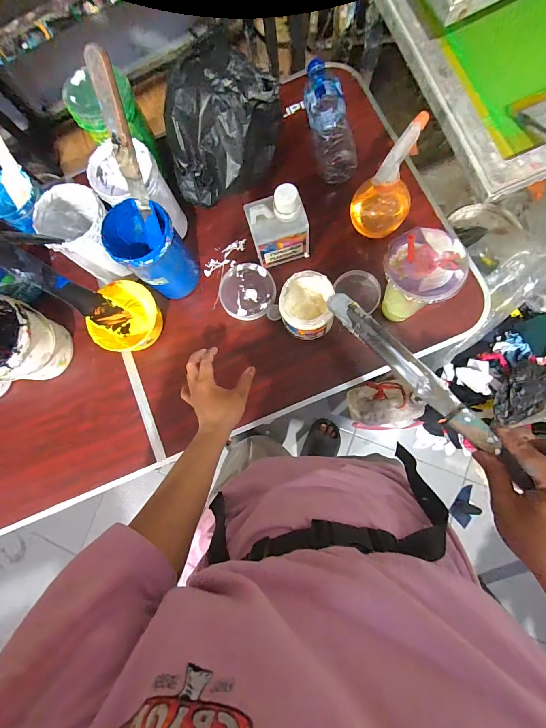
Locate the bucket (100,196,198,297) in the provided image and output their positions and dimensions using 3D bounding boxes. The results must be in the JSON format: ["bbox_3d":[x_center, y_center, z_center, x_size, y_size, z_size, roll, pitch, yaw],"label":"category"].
[{"bbox_3d":[-0.181,-0.174,0.509,0.096,0.150,0.088,-1,83,6],"label":"bucket"}]

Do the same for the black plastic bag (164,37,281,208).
[{"bbox_3d":[-0.074,-0.344,0.487,0.174,0.136,0.104,-18,82,4],"label":"black plastic bag"}]

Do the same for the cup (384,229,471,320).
[{"bbox_3d":[0.191,-0.112,0.449,0.082,0.154,0.087,-1,83,6],"label":"cup"}]

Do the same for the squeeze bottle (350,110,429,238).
[{"bbox_3d":[0.168,-0.262,0.469,0.085,0.142,0.086,-13,82,4],"label":"squeeze bottle"}]

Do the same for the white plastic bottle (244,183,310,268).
[{"bbox_3d":[0.007,-0.213,0.498,0.087,0.107,0.069,-16,82,4],"label":"white plastic bottle"}]

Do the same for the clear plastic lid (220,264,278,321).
[{"bbox_3d":[-0.044,-0.124,0.550,0.095,0.010,0.097,-1,83,6],"label":"clear plastic lid"}]

